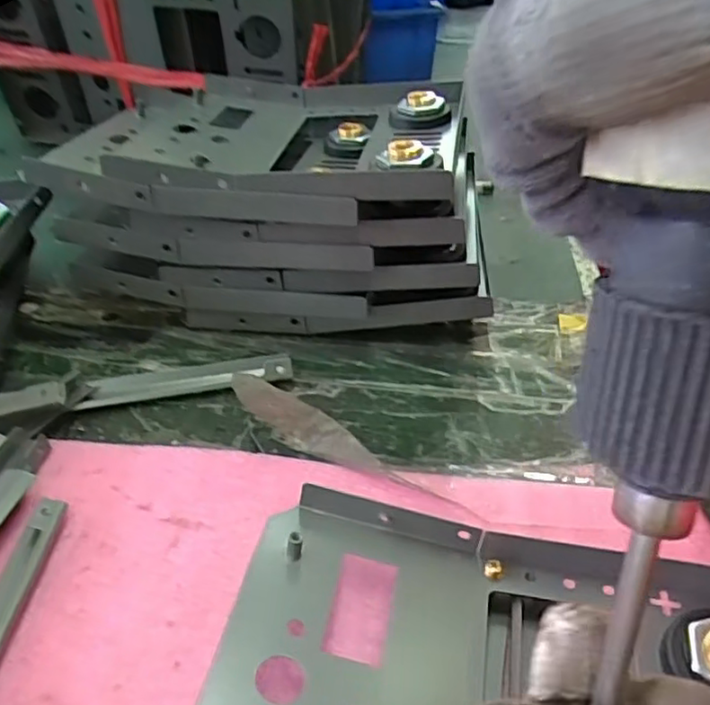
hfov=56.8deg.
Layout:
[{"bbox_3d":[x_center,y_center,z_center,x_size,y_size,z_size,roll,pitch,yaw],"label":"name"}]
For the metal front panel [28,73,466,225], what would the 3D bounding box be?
[{"bbox_3d":[-0.060,-0.125,0.398,0.242,0.042,0.168,2,38,9],"label":"metal front panel"}]

